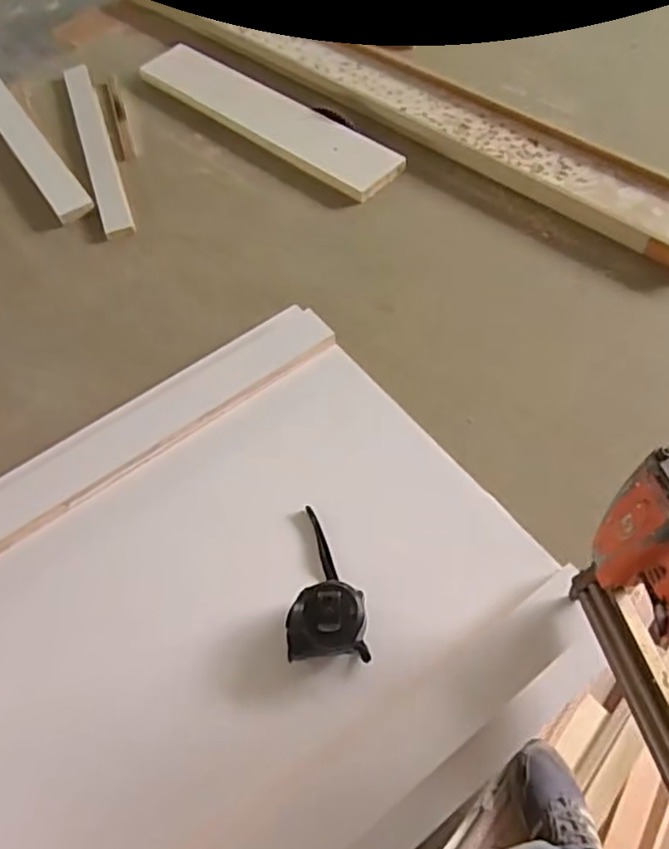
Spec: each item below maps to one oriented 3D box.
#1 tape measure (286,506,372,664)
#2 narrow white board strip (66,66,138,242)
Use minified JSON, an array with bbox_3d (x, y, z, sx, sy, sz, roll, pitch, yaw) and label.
[{"bbox_3d":[-0.010,0.132,0.581,0.068,0.036,0.141,-5,58,1],"label":"tape measure"},{"bbox_3d":[-0.355,-0.419,0.984,0.044,0.012,0.401,-19,59,-7],"label":"narrow white board strip"}]

